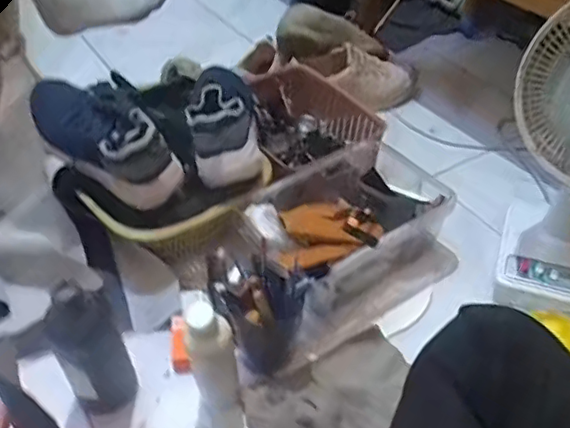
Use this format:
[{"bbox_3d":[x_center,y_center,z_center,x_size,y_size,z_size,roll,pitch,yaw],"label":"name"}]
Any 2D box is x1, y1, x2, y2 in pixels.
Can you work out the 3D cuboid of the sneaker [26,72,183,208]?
[{"bbox_3d":[-0.240,-0.103,0.782,0.249,0.096,0.089,30,50,28],"label":"sneaker"}]

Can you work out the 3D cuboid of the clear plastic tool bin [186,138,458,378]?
[{"bbox_3d":[0.050,0.030,0.775,0.347,0.133,0.211,-30,50,-29],"label":"clear plastic tool bin"}]

